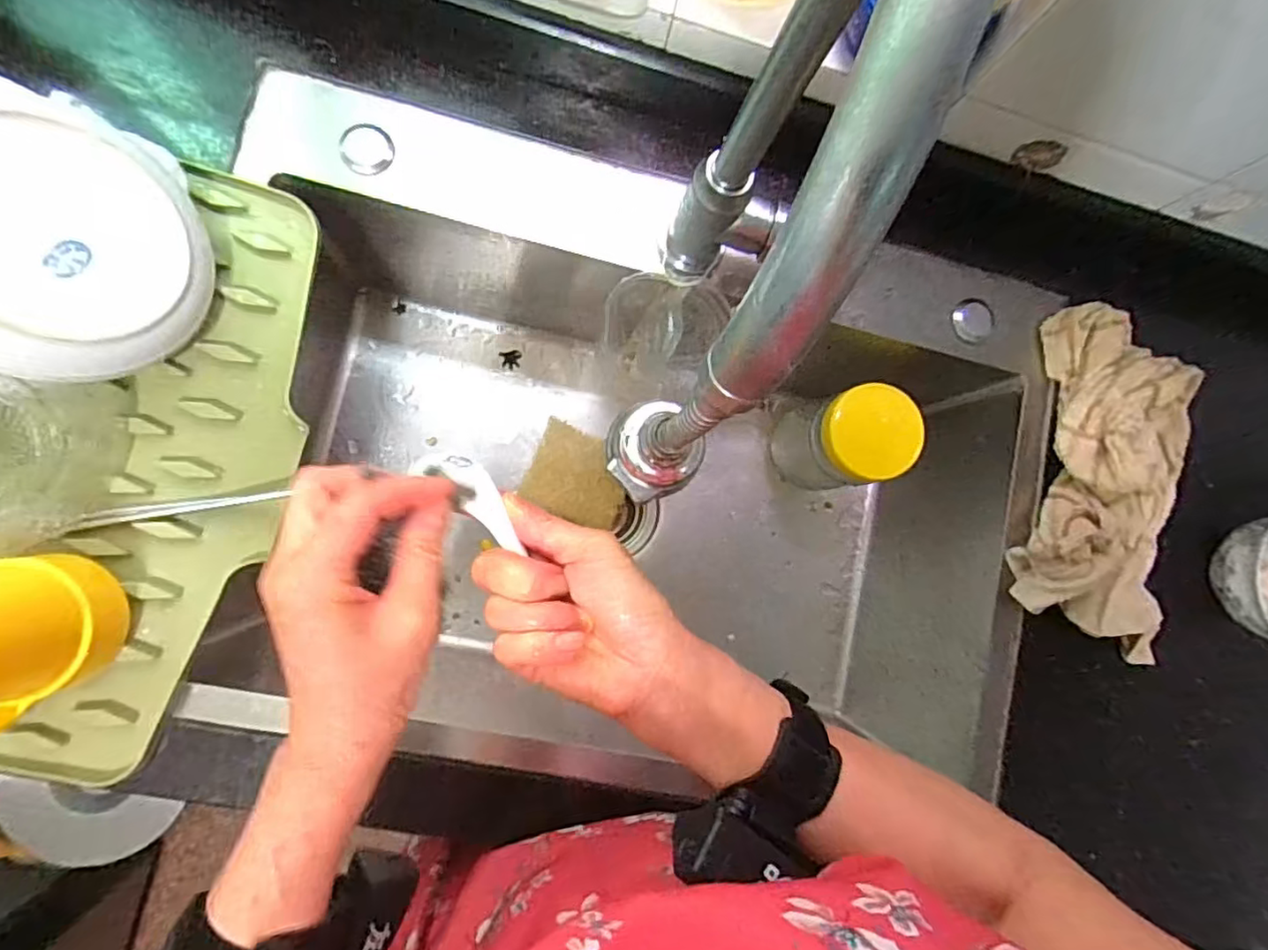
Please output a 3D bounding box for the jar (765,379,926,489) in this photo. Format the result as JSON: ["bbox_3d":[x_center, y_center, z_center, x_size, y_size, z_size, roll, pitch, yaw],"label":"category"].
[{"bbox_3d":[0.191,-0.032,0.591,0.073,0.168,0.087,-6,86,-9],"label":"jar"}]

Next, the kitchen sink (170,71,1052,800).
[{"bbox_3d":[-0.004,-0.001,0.552,0.619,0.212,0.396,12,84,-7],"label":"kitchen sink"}]

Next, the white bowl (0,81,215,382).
[{"bbox_3d":[-0.330,-0.129,0.347,0.149,0.046,0.144,-2,92,-47],"label":"white bowl"}]

